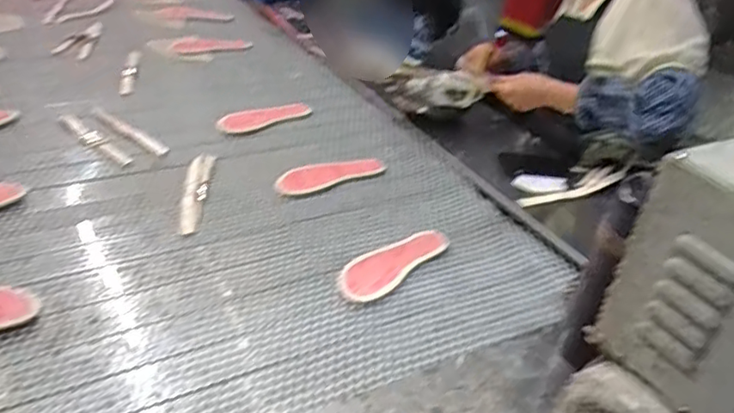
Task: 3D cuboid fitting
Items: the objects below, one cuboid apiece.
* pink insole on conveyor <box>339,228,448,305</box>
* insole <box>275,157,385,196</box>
[{"bbox_3d":[0.043,0.084,0.976,0.082,0.005,0.226,32,43,29],"label":"pink insole on conveyor"},{"bbox_3d":[-0.070,-0.066,1.164,0.219,0.010,0.073,-17,43,-29],"label":"insole"}]

